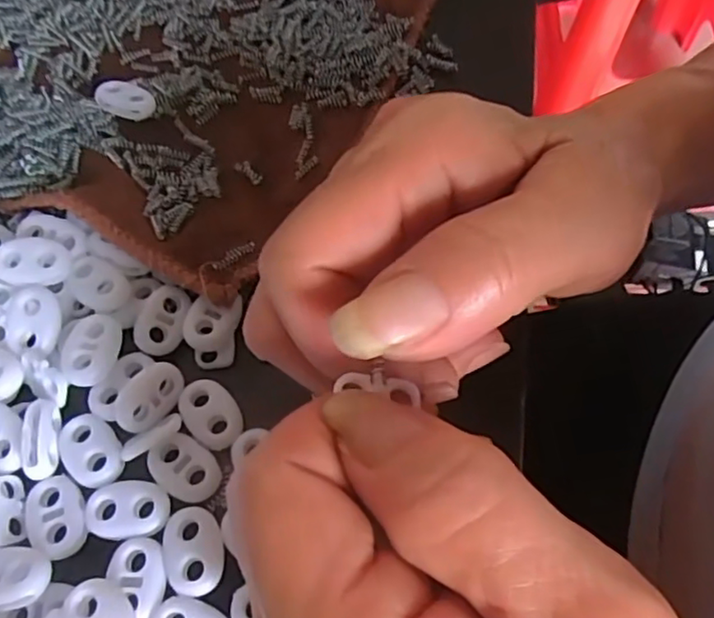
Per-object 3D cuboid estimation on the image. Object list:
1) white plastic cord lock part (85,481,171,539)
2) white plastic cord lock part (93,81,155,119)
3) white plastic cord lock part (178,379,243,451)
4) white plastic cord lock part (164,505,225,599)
[{"bbox_3d":[-0.062,0.054,0.172,0.022,0.004,0.015,-1,61,-3],"label":"white plastic cord lock part"},{"bbox_3d":[-0.089,-0.080,0.244,0.023,0.007,0.015,17,63,10],"label":"white plastic cord lock part"},{"bbox_3d":[-0.043,0.029,0.185,0.015,0.004,0.022,-33,66,-17],"label":"white plastic cord lock part"},{"bbox_3d":[-0.043,0.063,0.167,0.015,0.004,0.022,-14,63,-10],"label":"white plastic cord lock part"}]

